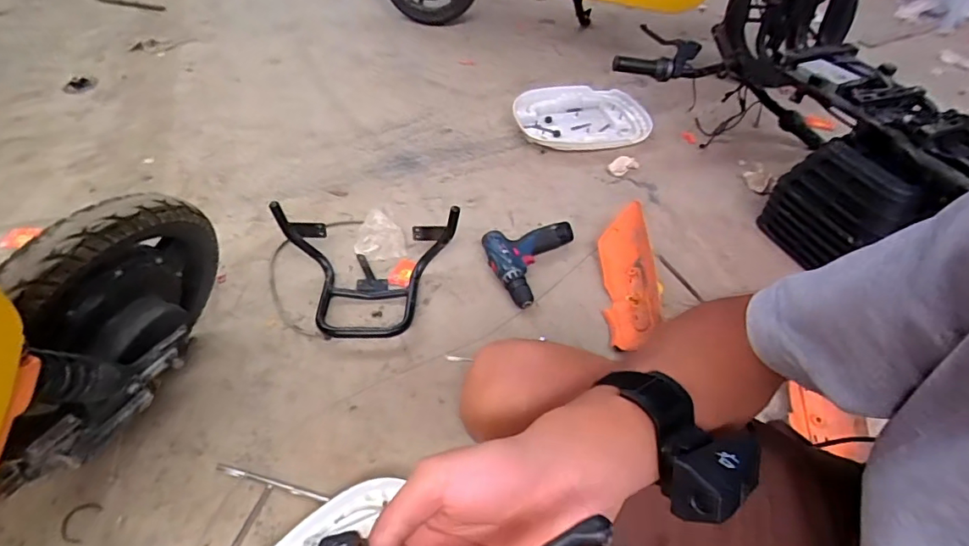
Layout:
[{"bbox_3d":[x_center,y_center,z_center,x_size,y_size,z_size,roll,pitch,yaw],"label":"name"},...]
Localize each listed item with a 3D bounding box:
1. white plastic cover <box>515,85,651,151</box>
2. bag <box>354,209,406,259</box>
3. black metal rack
[{"bbox_3d":[0.272,-0.430,1.399,0.375,0.043,0.284,-6,49,-10],"label":"white plastic cover"},{"bbox_3d":[-0.220,-0.082,1.071,0.099,0.025,0.113,-2,48,-7],"label":"bag"},{"bbox_3d":[-0.217,0.006,0.922,0.329,0.146,0.203,1,48,-3],"label":"black metal rack"}]

